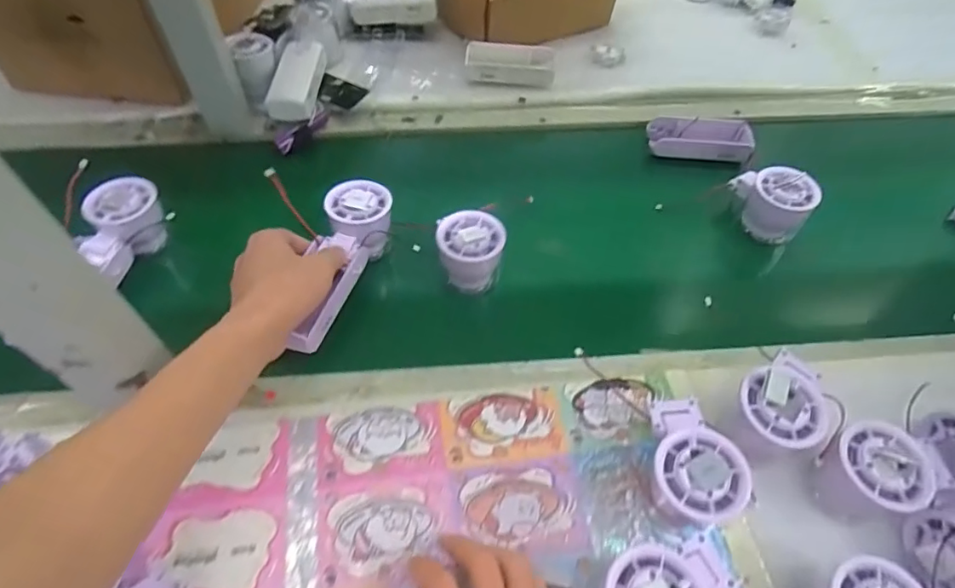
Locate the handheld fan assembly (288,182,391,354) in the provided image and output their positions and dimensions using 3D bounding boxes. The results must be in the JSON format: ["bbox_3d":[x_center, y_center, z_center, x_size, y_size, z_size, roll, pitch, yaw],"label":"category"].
[{"bbox_3d":[-0.121,-0.023,0.483,0.059,0.050,0.172,10,59,5],"label":"handheld fan assembly"}]

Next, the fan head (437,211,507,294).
[{"bbox_3d":[-0.006,-0.037,0.505,0.057,0.051,0.057,-5,56,-5],"label":"fan head"}]

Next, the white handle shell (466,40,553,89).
[{"bbox_3d":[0.040,-0.274,0.673,0.103,0.030,0.048,3,55,0],"label":"white handle shell"}]

